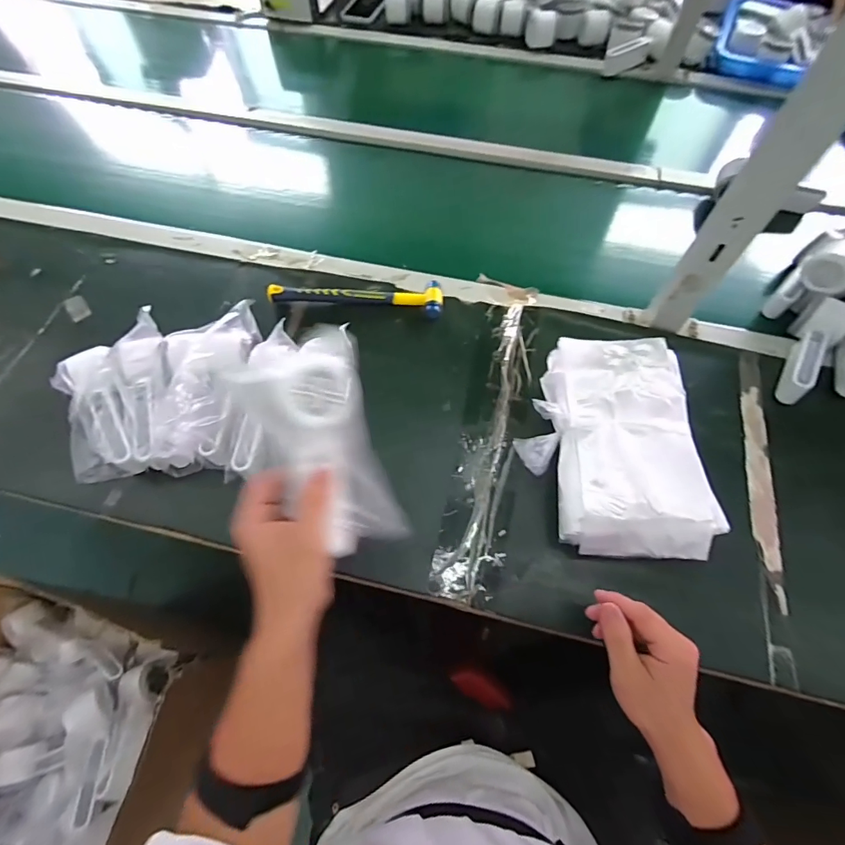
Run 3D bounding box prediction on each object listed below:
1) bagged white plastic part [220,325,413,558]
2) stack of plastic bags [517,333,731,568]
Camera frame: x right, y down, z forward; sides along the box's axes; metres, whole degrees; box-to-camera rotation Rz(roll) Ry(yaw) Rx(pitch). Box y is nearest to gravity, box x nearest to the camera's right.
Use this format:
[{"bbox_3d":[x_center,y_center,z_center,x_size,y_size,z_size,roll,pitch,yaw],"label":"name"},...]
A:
[{"bbox_3d":[-0.071,0.023,0.345,0.087,0.025,0.177,-22,110,-8],"label":"bagged white plastic part"},{"bbox_3d":[0.215,0.025,0.493,0.197,0.059,0.248,-4,65,0],"label":"stack of plastic bags"}]

